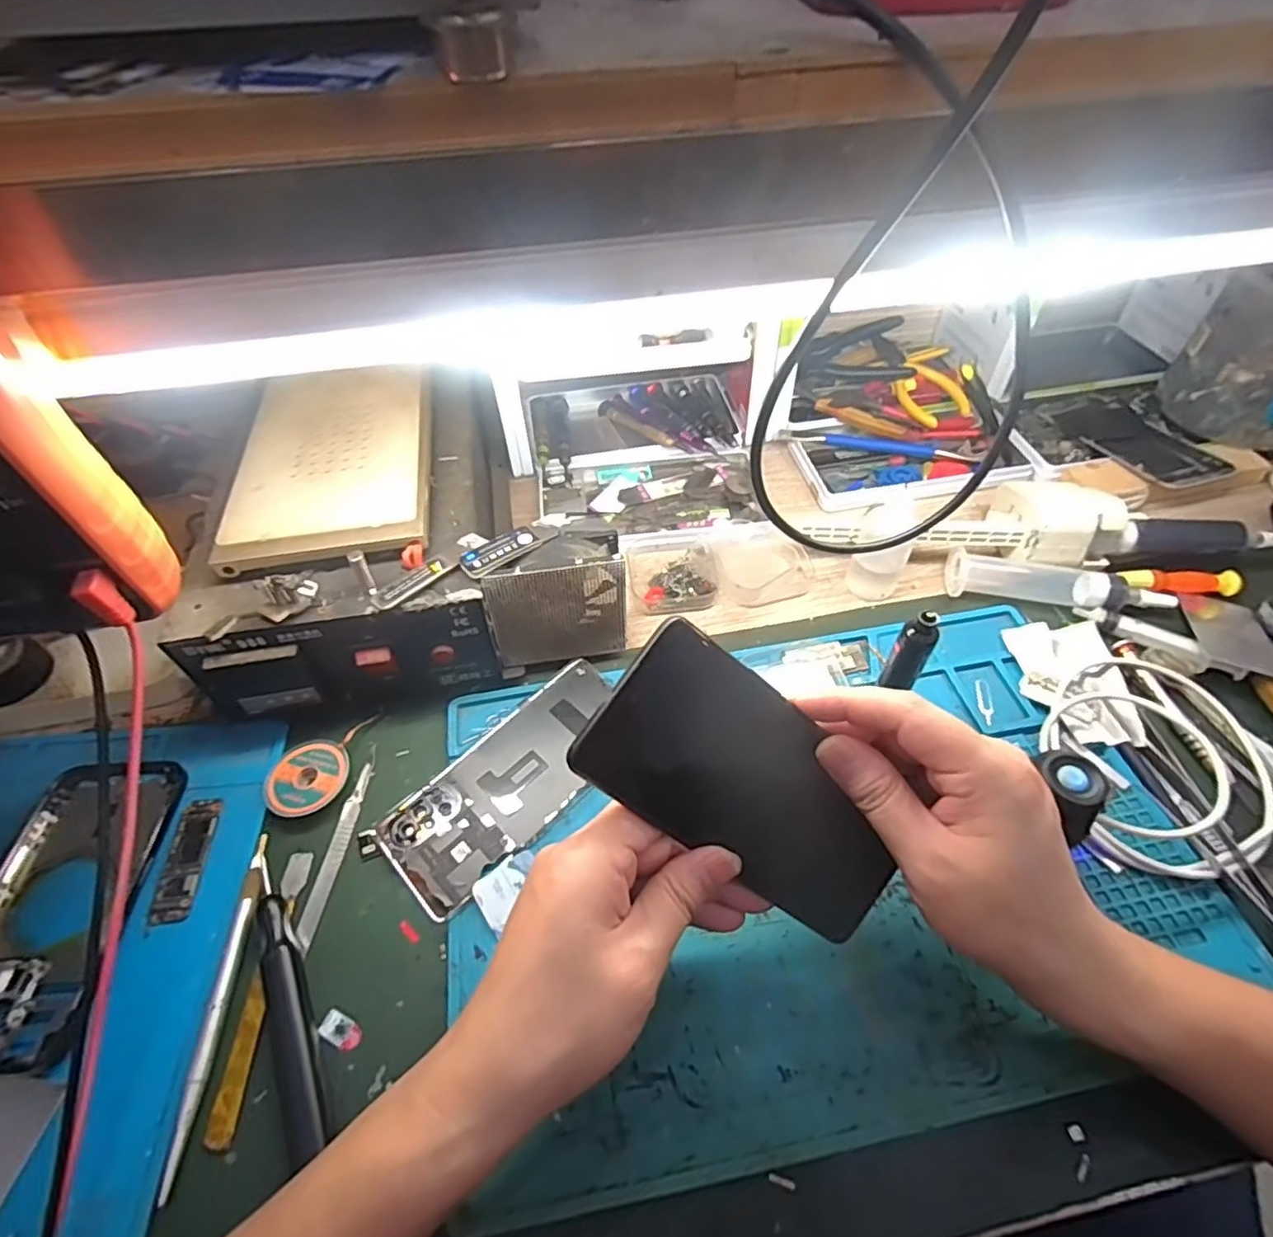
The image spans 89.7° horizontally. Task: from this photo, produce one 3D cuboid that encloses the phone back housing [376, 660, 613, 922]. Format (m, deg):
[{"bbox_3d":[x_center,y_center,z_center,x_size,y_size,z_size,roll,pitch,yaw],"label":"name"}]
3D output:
[{"bbox_3d":[-0.067,0.088,0.363,0.065,0.006,0.151,36,60,27],"label":"phone back housing"}]

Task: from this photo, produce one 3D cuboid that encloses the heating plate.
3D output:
[{"bbox_3d":[-0.188,-0.102,0.399,0.112,0.012,0.184,-10,51,-6],"label":"heating plate"}]

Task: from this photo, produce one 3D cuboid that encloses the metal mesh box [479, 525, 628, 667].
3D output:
[{"bbox_3d":[-0.047,-0.009,0.388,0.079,0.083,0.034,-7,51,-4],"label":"metal mesh box"}]

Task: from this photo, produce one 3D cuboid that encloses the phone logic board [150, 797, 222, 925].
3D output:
[{"bbox_3d":[-0.237,0.127,0.338,0.020,0.004,0.064,-6,51,-3],"label":"phone logic board"}]

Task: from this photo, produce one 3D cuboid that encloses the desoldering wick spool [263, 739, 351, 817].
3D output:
[{"bbox_3d":[-0.186,0.091,0.364,0.042,0.011,0.045,-1,51,1],"label":"desoldering wick spool"}]

